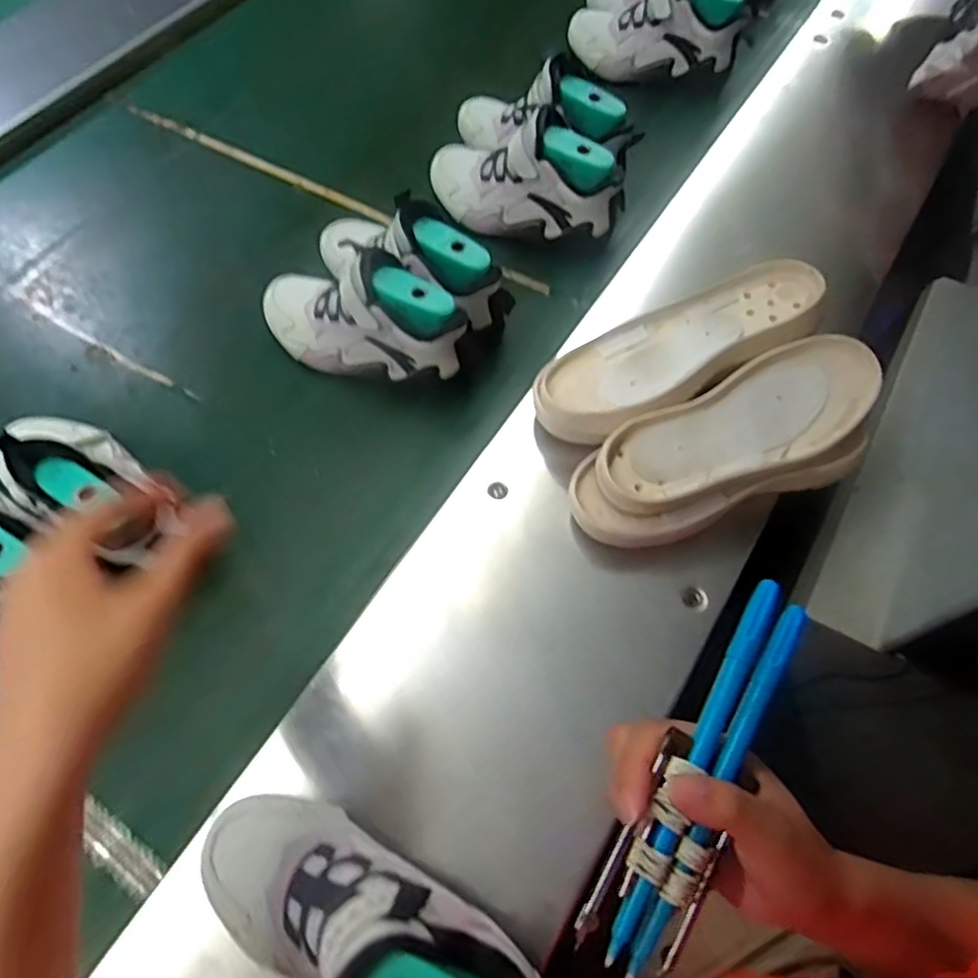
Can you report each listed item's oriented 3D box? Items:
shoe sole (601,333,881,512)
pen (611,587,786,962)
[{"bbox_3d":[0.192,-0.049,0.506,0.234,0.039,0.088,-21,60,-8],"label":"shoe sole"},{"bbox_3d":[0.089,0.117,0.275,0.011,0.014,0.167,24,80,17],"label":"pen"}]

